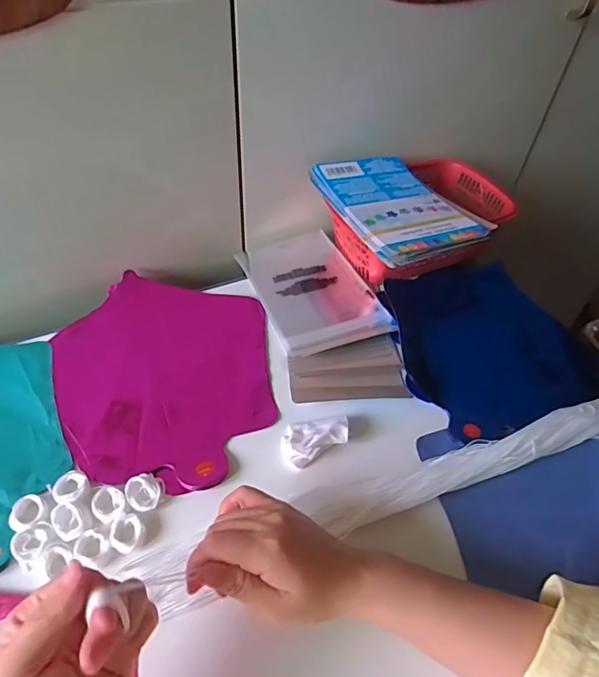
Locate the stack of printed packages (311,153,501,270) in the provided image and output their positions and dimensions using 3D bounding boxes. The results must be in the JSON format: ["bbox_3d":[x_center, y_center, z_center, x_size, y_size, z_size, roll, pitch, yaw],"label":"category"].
[{"bbox_3d":[0.104,-0.148,0.515,0.130,0.016,0.190,-18,52,-19],"label":"stack of printed packages"}]

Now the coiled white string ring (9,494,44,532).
[{"bbox_3d":[-0.207,0.133,0.364,0.024,0.007,0.026,2,48,-2],"label":"coiled white string ring"}]

